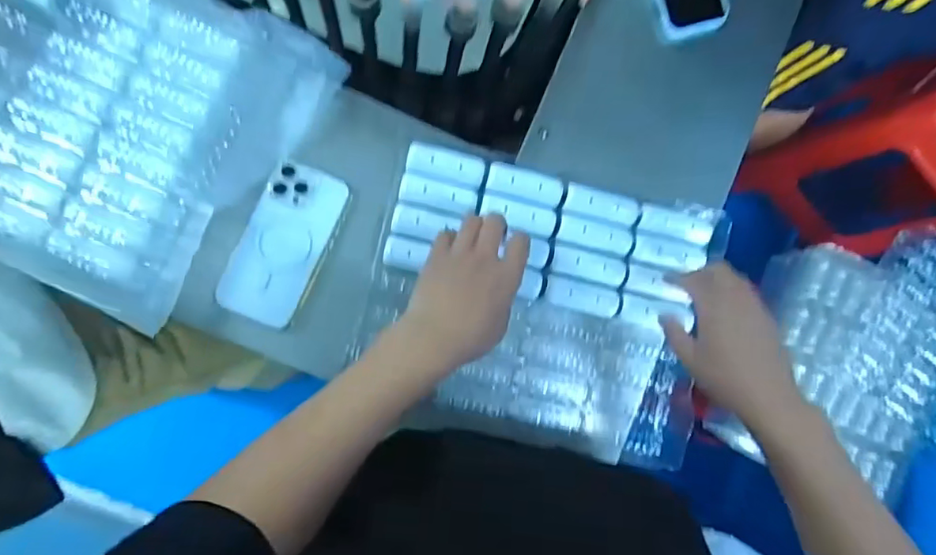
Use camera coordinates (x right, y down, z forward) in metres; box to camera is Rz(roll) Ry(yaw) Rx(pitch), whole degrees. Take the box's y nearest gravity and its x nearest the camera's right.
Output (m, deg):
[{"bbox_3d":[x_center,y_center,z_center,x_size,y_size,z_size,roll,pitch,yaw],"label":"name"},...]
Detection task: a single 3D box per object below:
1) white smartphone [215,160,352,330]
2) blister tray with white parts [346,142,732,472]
[{"bbox_3d":[-0.186,-0.035,0.546,0.083,0.015,0.161,24,84,-4],"label":"white smartphone"},{"bbox_3d":[0.079,0.026,0.558,0.339,0.048,0.258,16,85,-5],"label":"blister tray with white parts"}]

